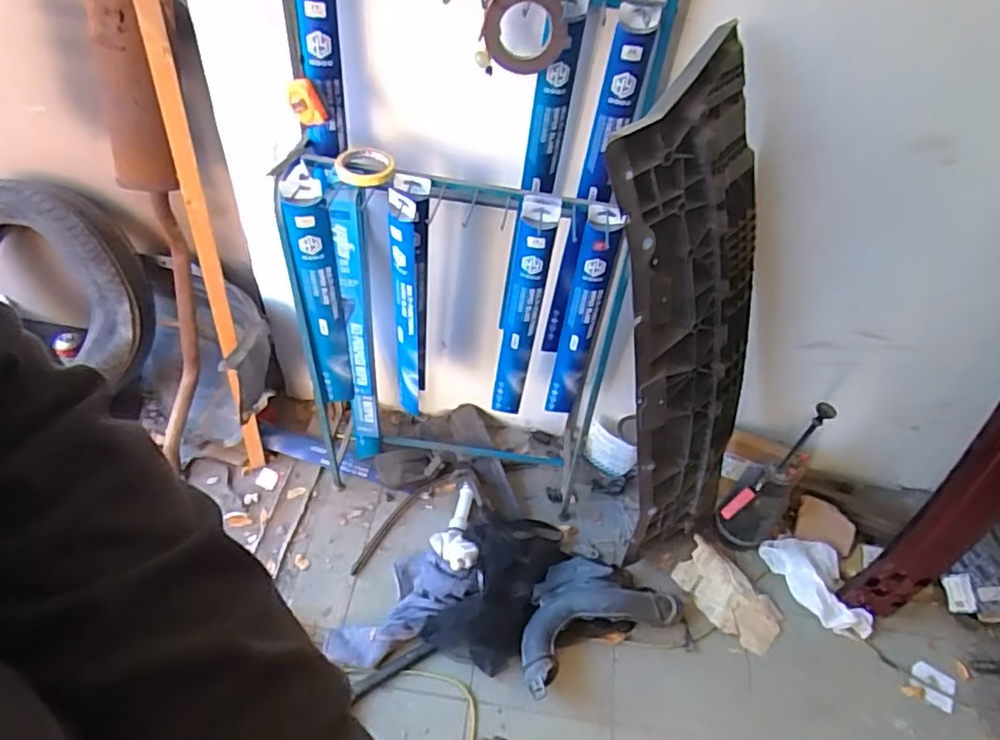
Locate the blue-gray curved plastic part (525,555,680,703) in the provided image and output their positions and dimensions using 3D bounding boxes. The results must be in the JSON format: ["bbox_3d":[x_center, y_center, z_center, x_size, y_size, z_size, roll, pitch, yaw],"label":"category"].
[{"bbox_3d":[0.194,0.526,1.400,0.397,0.111,0.212,-20,54,-22],"label":"blue-gray curved plastic part"}]

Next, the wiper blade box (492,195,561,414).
[{"bbox_3d":[0.041,-0.099,1.235,0.075,0.524,0.042,5,48,-2],"label":"wiper blade box"}]

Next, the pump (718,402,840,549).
[{"bbox_3d":[0.613,0.265,1.423,0.142,0.468,0.115,-32,59,-29],"label":"pump"}]

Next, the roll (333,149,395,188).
[{"bbox_3d":[-0.225,-0.336,1.053,0.095,0.025,0.095,-3,49,-9],"label":"roll"}]

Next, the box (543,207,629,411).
[{"bbox_3d":[0.159,-0.084,1.245,0.068,0.545,0.028,11,48,4],"label":"box"}]

